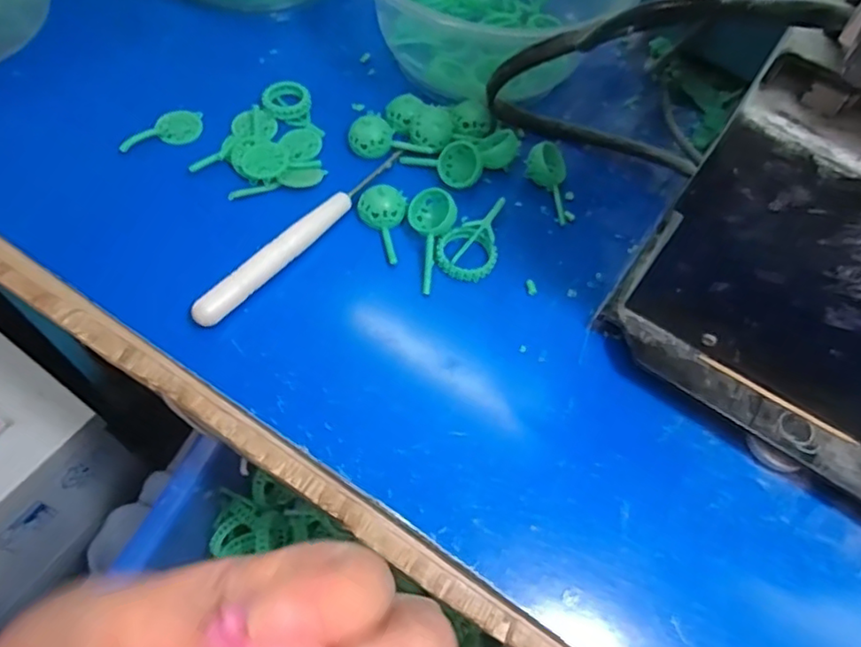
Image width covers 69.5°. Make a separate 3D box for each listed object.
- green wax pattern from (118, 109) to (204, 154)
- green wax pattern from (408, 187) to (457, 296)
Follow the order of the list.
[{"bbox_3d":[-0.121,-0.086,0.283,0.019,0.005,0.041,43,56,15],"label":"green wax pattern"},{"bbox_3d":[0.002,-0.036,0.258,0.019,0.012,0.045,-3,62,-7],"label":"green wax pattern"}]

